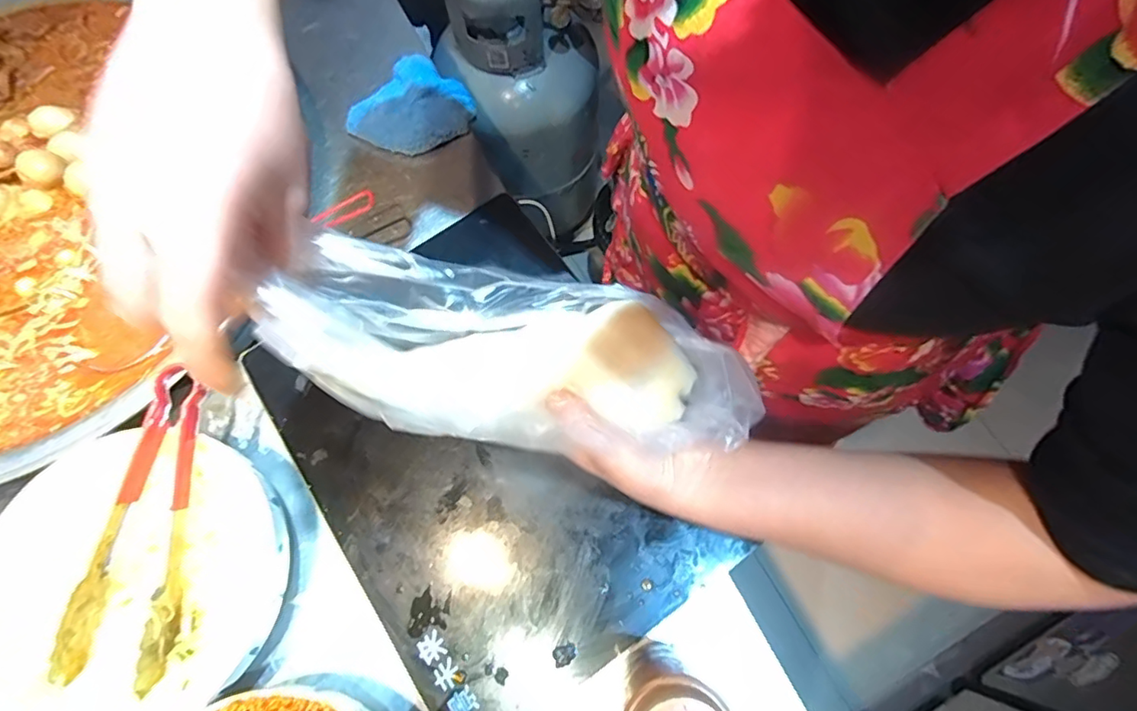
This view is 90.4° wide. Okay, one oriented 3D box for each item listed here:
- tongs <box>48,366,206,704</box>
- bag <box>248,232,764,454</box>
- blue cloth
[{"bbox_3d":[-0.325,0.127,0.436,0.069,0.033,0.226,1,71,4],"label":"tongs"},{"bbox_3d":[-0.016,0.000,0.306,0.257,0.063,0.094,10,73,-15],"label":"bag"},{"bbox_3d":[-0.171,-0.268,0.614,0.103,0.029,0.115,37,76,14],"label":"blue cloth"}]

